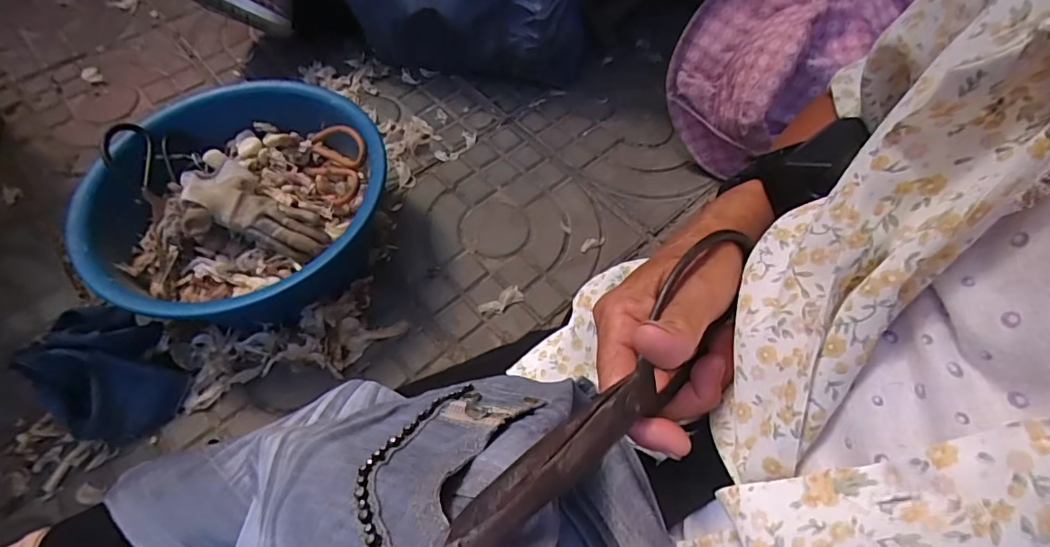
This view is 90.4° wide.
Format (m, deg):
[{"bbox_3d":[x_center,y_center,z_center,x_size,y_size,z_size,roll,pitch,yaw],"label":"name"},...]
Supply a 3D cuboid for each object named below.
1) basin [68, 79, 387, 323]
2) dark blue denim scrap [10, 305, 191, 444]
[{"bbox_3d":[-0.331,-0.078,0.635,0.308,0.114,0.318,1,61,-2],"label":"basin"},{"bbox_3d":[-0.461,0.108,0.569,0.142,0.093,0.128,14,61,6],"label":"dark blue denim scrap"}]

